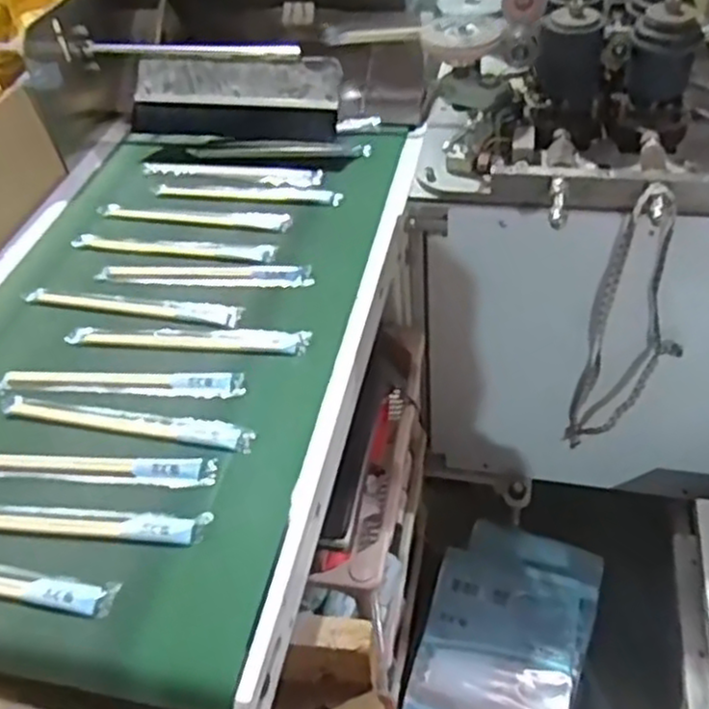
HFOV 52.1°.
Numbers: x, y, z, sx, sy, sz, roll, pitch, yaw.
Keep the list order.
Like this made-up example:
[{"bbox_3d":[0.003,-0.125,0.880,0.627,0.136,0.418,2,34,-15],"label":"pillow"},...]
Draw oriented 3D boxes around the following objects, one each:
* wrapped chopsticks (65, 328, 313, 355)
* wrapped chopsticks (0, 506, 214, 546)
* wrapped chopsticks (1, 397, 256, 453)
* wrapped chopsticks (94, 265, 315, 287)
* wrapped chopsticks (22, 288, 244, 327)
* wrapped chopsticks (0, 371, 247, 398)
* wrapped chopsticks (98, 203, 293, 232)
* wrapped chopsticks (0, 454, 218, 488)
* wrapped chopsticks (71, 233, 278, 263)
[{"bbox_3d":[-0.154,-0.014,0.664,0.226,0.006,0.028,1,46,8],"label":"wrapped chopsticks"},{"bbox_3d":[-0.219,0.124,0.535,0.221,0.004,0.027,0,46,7],"label":"wrapped chopsticks"},{"bbox_3d":[-0.191,0.056,0.600,0.223,0.004,0.024,6,47,13],"label":"wrapped chopsticks"},{"bbox_3d":[-0.152,-0.079,0.731,0.219,0.006,0.030,0,46,7],"label":"wrapped chopsticks"},{"bbox_3d":[-0.215,-0.049,0.706,0.221,0.008,0.029,6,47,13],"label":"wrapped chopsticks"},{"bbox_3d":[-0.204,0.025,0.633,0.216,0.006,0.028,0,46,7],"label":"wrapped chopsticks"},{"bbox_3d":[-0.176,-0.153,0.800,0.218,0.010,0.034,4,47,11],"label":"wrapped chopsticks"},{"bbox_3d":[-0.217,0.089,0.569,0.220,0.004,0.026,1,46,8],"label":"wrapped chopsticks"},{"bbox_3d":[-0.190,-0.113,0.764,0.221,0.009,0.027,4,46,11],"label":"wrapped chopsticks"}]

